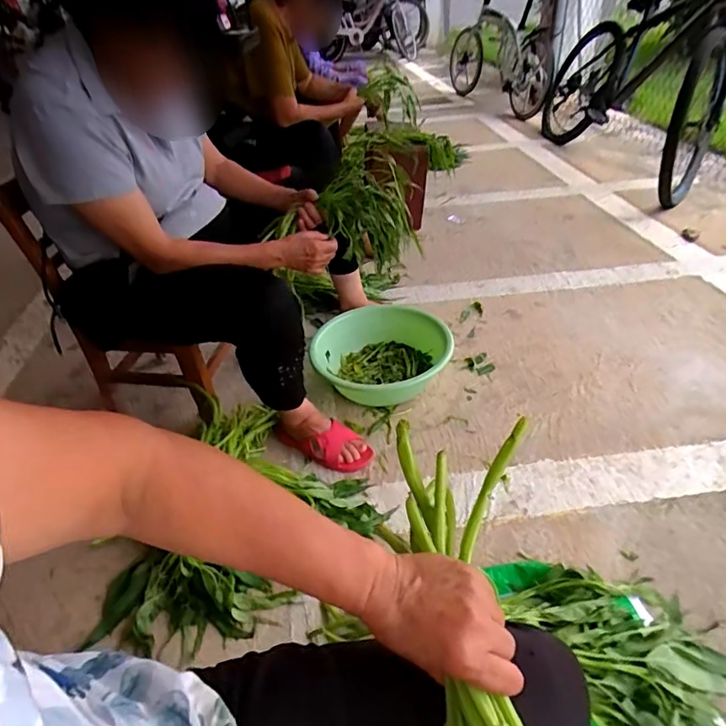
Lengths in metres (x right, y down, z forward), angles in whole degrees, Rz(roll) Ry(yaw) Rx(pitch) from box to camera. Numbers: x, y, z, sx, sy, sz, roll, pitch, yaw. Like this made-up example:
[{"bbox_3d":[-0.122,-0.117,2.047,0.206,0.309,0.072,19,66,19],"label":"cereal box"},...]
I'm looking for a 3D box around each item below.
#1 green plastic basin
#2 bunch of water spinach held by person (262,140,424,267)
[{"bbox_3d":[0.046,-0.012,1.237,0.319,0.120,0.319,-1,40,1],"label":"green plastic basin"},{"bbox_3d":[-0.044,-0.297,1.000,0.296,0.225,0.110,-10,39,-7],"label":"bunch of water spinach held by person"}]

